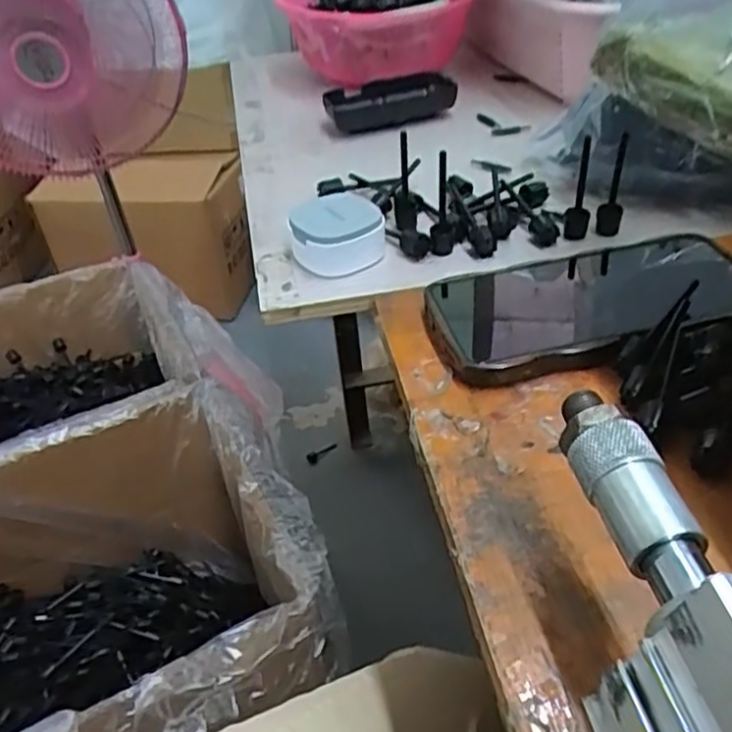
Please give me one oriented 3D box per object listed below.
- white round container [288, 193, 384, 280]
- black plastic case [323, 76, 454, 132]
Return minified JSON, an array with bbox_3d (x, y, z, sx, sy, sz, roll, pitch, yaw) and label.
[{"bbox_3d":[-0.019,-0.084,0.433,0.055,0.030,0.058,-3,40,3],"label":"white round container"},{"bbox_3d":[0.019,-0.220,0.586,0.107,0.025,0.040,-13,41,-9],"label":"black plastic case"}]

